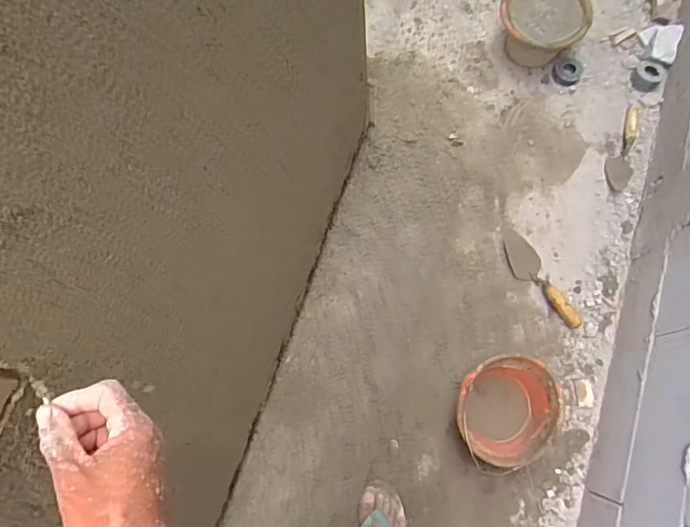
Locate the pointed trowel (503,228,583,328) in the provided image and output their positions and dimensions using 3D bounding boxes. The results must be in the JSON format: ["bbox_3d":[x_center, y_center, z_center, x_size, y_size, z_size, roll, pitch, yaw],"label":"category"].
[{"bbox_3d":[0.533,0.035,1.357,0.091,0.044,0.334,-28,74,-7],"label":"pointed trowel"}]

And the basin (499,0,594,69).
[{"bbox_3d":[0.595,-0.722,1.514,0.251,0.188,0.243,0,73,2],"label":"basin"}]

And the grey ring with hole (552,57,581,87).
[{"bbox_3d":[0.698,-0.607,1.553,0.079,0.025,0.105,15,74,6],"label":"grey ring with hole"}]

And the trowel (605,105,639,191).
[{"bbox_3d":[0.825,-0.342,1.458,0.074,0.046,0.274,16,74,6],"label":"trowel"}]

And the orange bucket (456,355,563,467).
[{"bbox_3d":[0.382,0.355,1.202,0.242,0.162,0.221,0,73,2],"label":"orange bucket"}]

